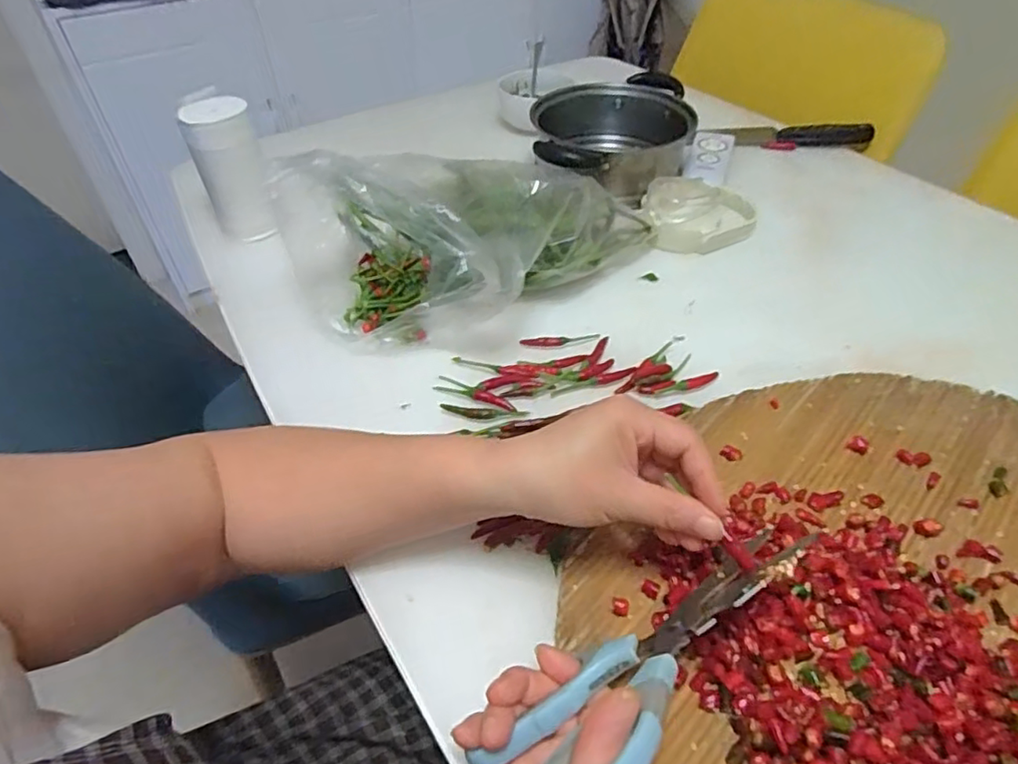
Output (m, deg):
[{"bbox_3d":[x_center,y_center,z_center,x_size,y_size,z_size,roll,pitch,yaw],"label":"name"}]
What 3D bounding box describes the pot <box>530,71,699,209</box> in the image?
[{"bbox_3d":[0.130,-0.291,0.764,0.189,0.085,0.221,-2,46,0],"label":"pot"}]

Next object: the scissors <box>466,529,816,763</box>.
[{"bbox_3d":[0.071,0.132,0.294,0.178,0.091,0.013,-33,93,-24],"label":"scissors"}]

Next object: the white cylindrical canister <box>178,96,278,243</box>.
[{"bbox_3d":[-0.301,-0.230,0.675,0.068,0.134,0.059,-13,47,-11],"label":"white cylindrical canister"}]

